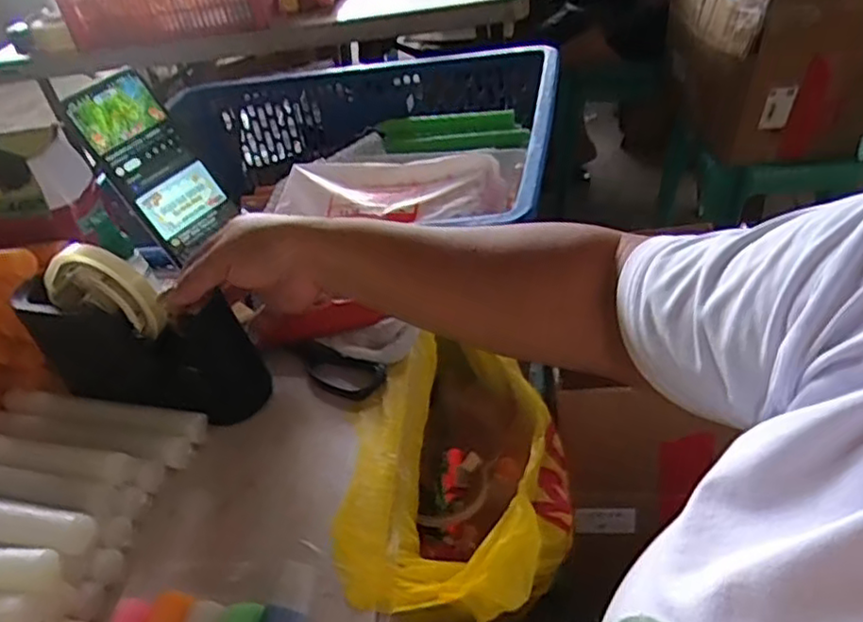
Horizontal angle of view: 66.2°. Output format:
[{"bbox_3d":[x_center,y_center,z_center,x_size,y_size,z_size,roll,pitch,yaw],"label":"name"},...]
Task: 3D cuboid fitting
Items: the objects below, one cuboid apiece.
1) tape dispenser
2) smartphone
[{"bbox_3d":[-0.226,0.015,0.502,0.174,0.133,0.051,7,40,15],"label":"tape dispenser"},{"bbox_3d":[-0.230,-0.120,0.549,0.072,0.144,0.009,-45,24,-28],"label":"smartphone"}]

